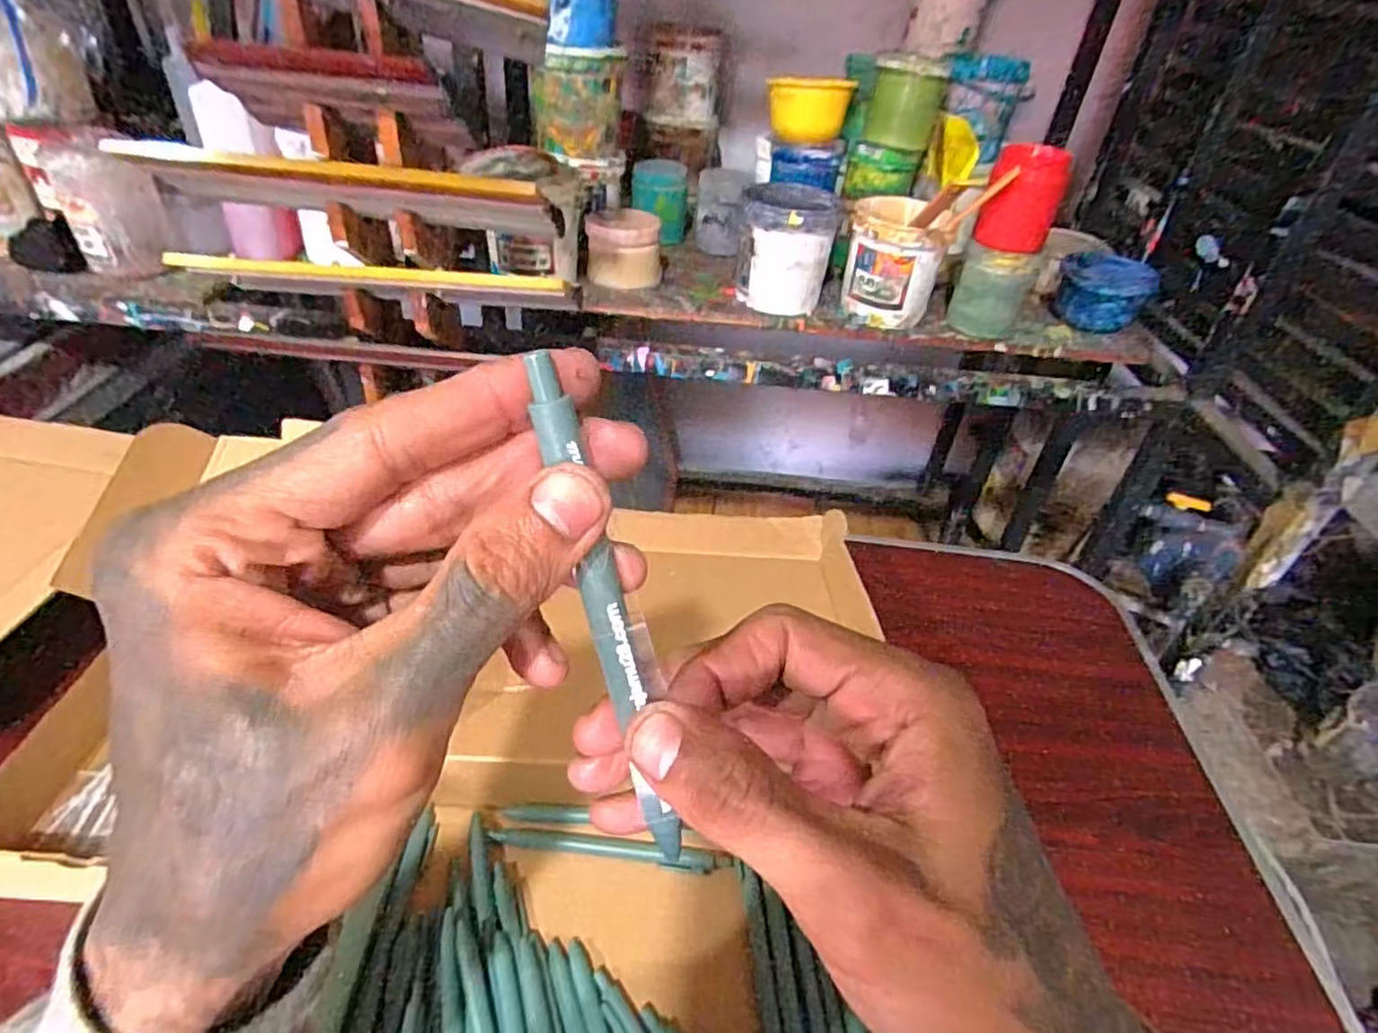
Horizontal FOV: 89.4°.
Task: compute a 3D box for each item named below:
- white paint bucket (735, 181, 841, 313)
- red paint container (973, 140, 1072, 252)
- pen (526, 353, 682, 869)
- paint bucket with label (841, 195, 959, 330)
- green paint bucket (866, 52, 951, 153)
[{"bbox_3d":[0.117,-0.322,0.859,0.109,0.133,0.098,5,39,-1],"label":"white paint bucket"},{"bbox_3d":[0.371,-0.354,0.776,0.076,0.094,0.072,19,41,15],"label":"red paint container"},{"bbox_3d":[-0.018,0.027,0.170,0.010,0.131,0.005,-21,17,-29],"label":"pen"},{"bbox_3d":[0.251,-0.307,0.863,0.108,0.143,0.106,4,39,-3],"label":"paint bucket with label"},{"bbox_3d":[0.276,-0.532,0.891,0.088,0.096,0.082,12,40,7],"label":"green paint bucket"}]

